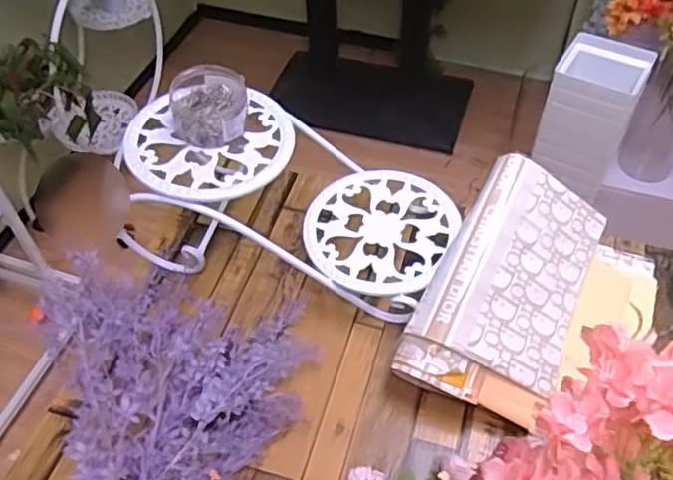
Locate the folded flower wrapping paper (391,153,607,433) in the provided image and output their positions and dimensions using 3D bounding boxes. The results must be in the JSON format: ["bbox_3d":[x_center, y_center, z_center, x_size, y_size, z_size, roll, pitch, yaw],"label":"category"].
[{"bbox_3d":[0.226,0.065,0.819,0.195,0.049,0.312,32,69,-8],"label":"folded flower wrapping paper"}]

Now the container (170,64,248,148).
[{"bbox_3d":[-0.168,-0.181,0.847,0.099,0.053,0.115,-11,52,-7],"label":"container"}]

